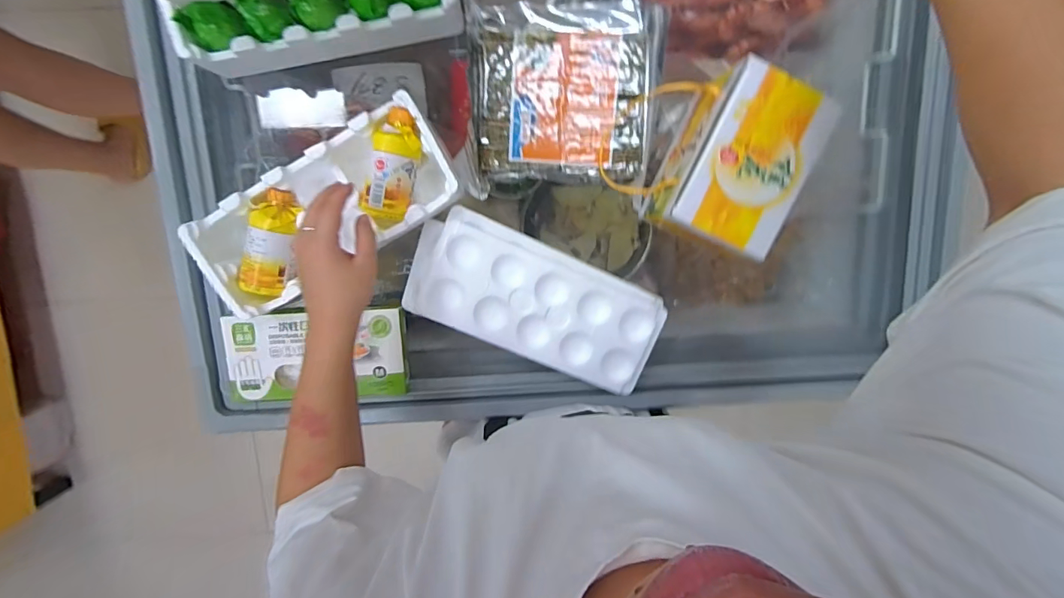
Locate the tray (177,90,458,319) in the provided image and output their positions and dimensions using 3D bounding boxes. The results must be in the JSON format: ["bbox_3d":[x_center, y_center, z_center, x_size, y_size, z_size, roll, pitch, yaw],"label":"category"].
[{"bbox_3d":[-0.229,-0.101,0.519,0.289,0.074,0.125,-29,100,2],"label":"tray"}]

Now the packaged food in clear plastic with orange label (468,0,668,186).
[{"bbox_3d":[0.045,-0.240,0.526,0.217,0.034,0.203,-3,100,-2],"label":"packaged food in clear plastic with orange label"}]

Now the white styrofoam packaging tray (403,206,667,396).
[{"bbox_3d":[0.003,0.000,0.551,0.302,0.032,0.138,22,98,-6],"label":"white styrofoam packaging tray"}]

